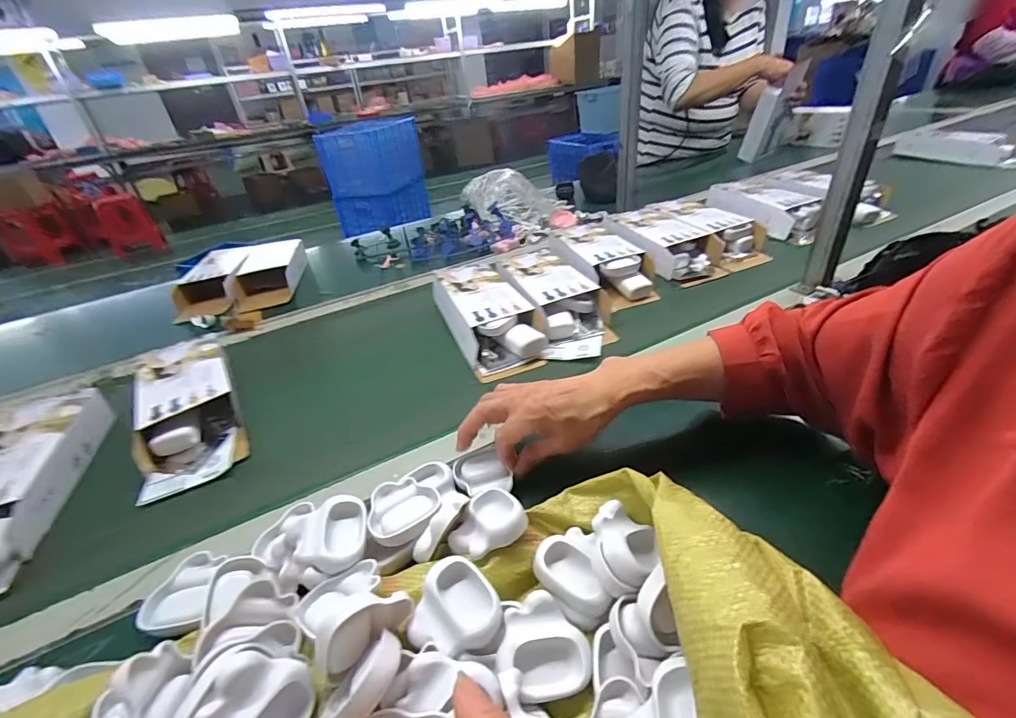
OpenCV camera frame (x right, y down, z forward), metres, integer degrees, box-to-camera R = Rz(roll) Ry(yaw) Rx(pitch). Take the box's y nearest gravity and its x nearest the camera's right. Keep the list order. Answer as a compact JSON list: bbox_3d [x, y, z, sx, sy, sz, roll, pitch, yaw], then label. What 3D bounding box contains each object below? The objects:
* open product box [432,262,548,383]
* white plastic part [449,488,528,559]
[{"bbox_3d":[-0.033,-0.070,0.657,0.115,0.055,0.244,-18,49,-17],"label":"open product box"},{"bbox_3d":[-0.020,0.132,0.360,0.060,0.023,0.061,-4,33,3],"label":"white plastic part"}]

